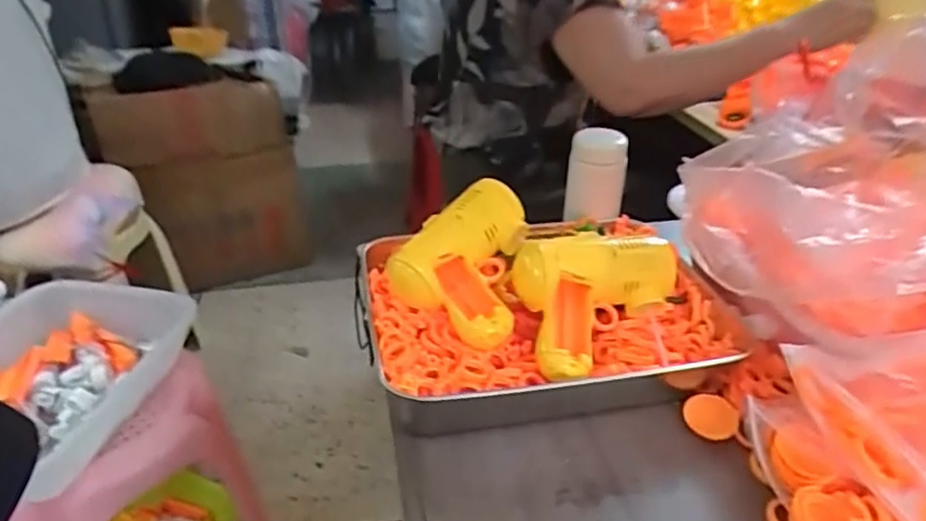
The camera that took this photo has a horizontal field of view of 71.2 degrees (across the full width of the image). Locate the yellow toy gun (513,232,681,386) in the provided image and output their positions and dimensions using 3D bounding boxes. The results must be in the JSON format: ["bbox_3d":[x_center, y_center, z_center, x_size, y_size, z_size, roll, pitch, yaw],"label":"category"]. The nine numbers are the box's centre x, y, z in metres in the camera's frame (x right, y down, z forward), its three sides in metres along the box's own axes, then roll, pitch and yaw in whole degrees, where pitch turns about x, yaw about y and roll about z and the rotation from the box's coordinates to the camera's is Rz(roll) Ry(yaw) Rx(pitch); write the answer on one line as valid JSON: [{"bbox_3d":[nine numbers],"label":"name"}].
[{"bbox_3d":[0.111,0.031,0.523,0.134,0.069,0.119,0,30,-2],"label":"yellow toy gun"}]

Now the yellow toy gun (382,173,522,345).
[{"bbox_3d":[0.015,0.003,0.557,0.121,0.043,0.131,37,61,19],"label":"yellow toy gun"}]

